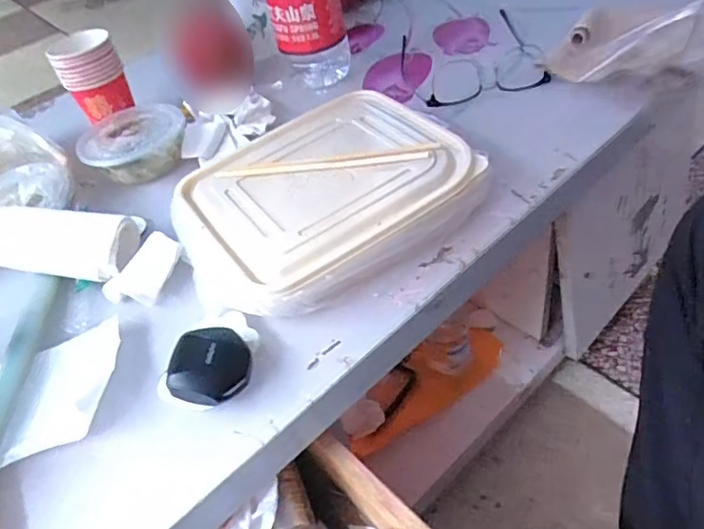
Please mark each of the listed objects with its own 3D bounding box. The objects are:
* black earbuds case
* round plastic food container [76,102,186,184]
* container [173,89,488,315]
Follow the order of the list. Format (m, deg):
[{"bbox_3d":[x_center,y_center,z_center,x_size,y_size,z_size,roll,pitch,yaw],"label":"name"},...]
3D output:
[{"bbox_3d":[-0.094,0.072,0.379,0.049,0.030,0.053,-6,44,8],"label":"black earbuds case"},{"bbox_3d":[-0.233,-0.132,0.607,0.106,0.035,0.103,-9,43,5],"label":"round plastic food container"},{"bbox_3d":[-0.031,-0.060,0.482,0.245,0.047,0.200,-33,47,-20],"label":"container"}]

